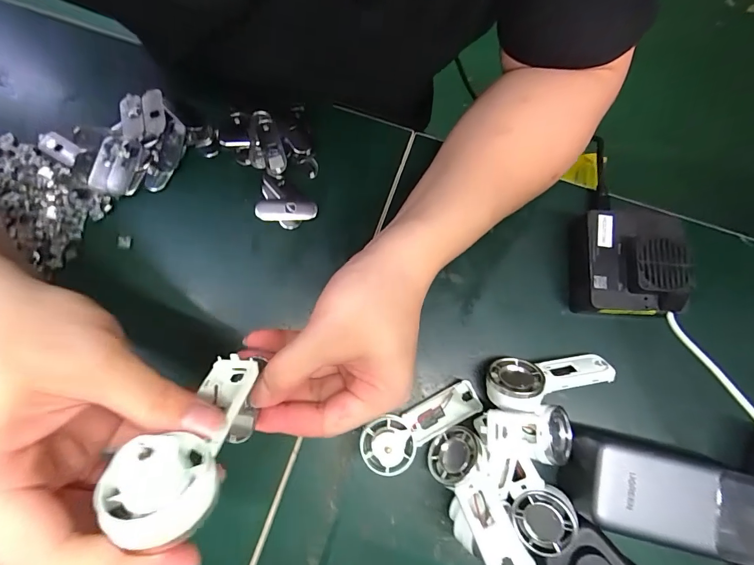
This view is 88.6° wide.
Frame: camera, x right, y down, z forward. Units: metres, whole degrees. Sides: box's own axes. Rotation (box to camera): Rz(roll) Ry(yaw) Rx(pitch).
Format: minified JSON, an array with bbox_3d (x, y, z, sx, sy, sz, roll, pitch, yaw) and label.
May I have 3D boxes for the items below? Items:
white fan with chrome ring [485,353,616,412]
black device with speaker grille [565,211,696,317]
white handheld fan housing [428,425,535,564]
[{"bbox_3d":[0.127,0.073,0.290,0.091,0.033,0.035,-5,79,-3],"label":"white fan with chrome ring"},{"bbox_3d":[0.194,-0.016,0.300,0.069,0.048,0.082,4,78,-1],"label":"black device with speaker grille"},{"bbox_3d":[0.063,0.137,0.246,0.035,0.019,0.093,-19,35,-5],"label":"white handheld fan housing"}]

